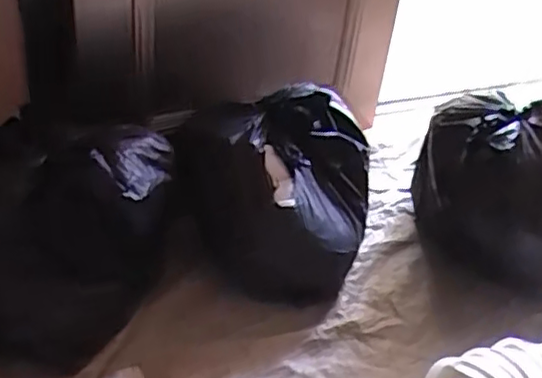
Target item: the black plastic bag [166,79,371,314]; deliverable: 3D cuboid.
[{"bbox_3d":[0.005,0.006,1.212,0.340,0.285,0.336,12,36,8],"label":"black plastic bag"}]

